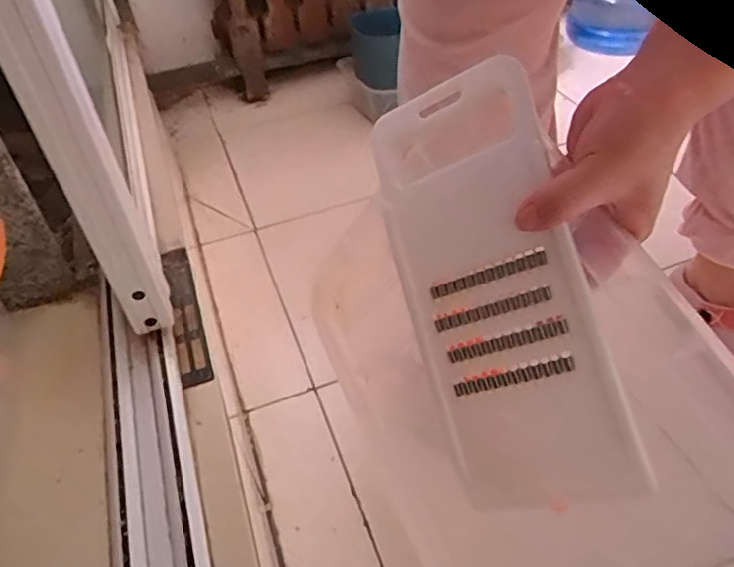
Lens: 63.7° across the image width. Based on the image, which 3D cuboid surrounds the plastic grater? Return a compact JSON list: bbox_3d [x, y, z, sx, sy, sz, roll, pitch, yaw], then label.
[{"bbox_3d":[0.078,-0.002,0.351,0.102,0.026,0.260,-19,75,28],"label":"plastic grater"}]

